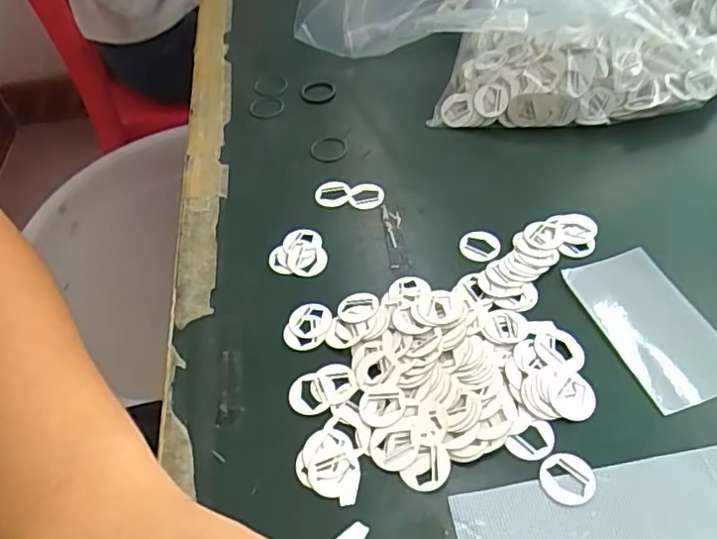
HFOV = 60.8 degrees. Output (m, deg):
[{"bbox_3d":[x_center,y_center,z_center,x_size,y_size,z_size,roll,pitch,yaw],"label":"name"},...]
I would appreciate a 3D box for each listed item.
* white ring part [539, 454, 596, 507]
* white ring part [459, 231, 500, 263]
[{"bbox_3d":[0.072,0.072,0.210,0.018,0.004,0.017,-3,50,3],"label":"white ring part"},{"bbox_3d":[0.056,-0.010,0.283,0.018,0.006,0.015,-4,50,2],"label":"white ring part"}]

